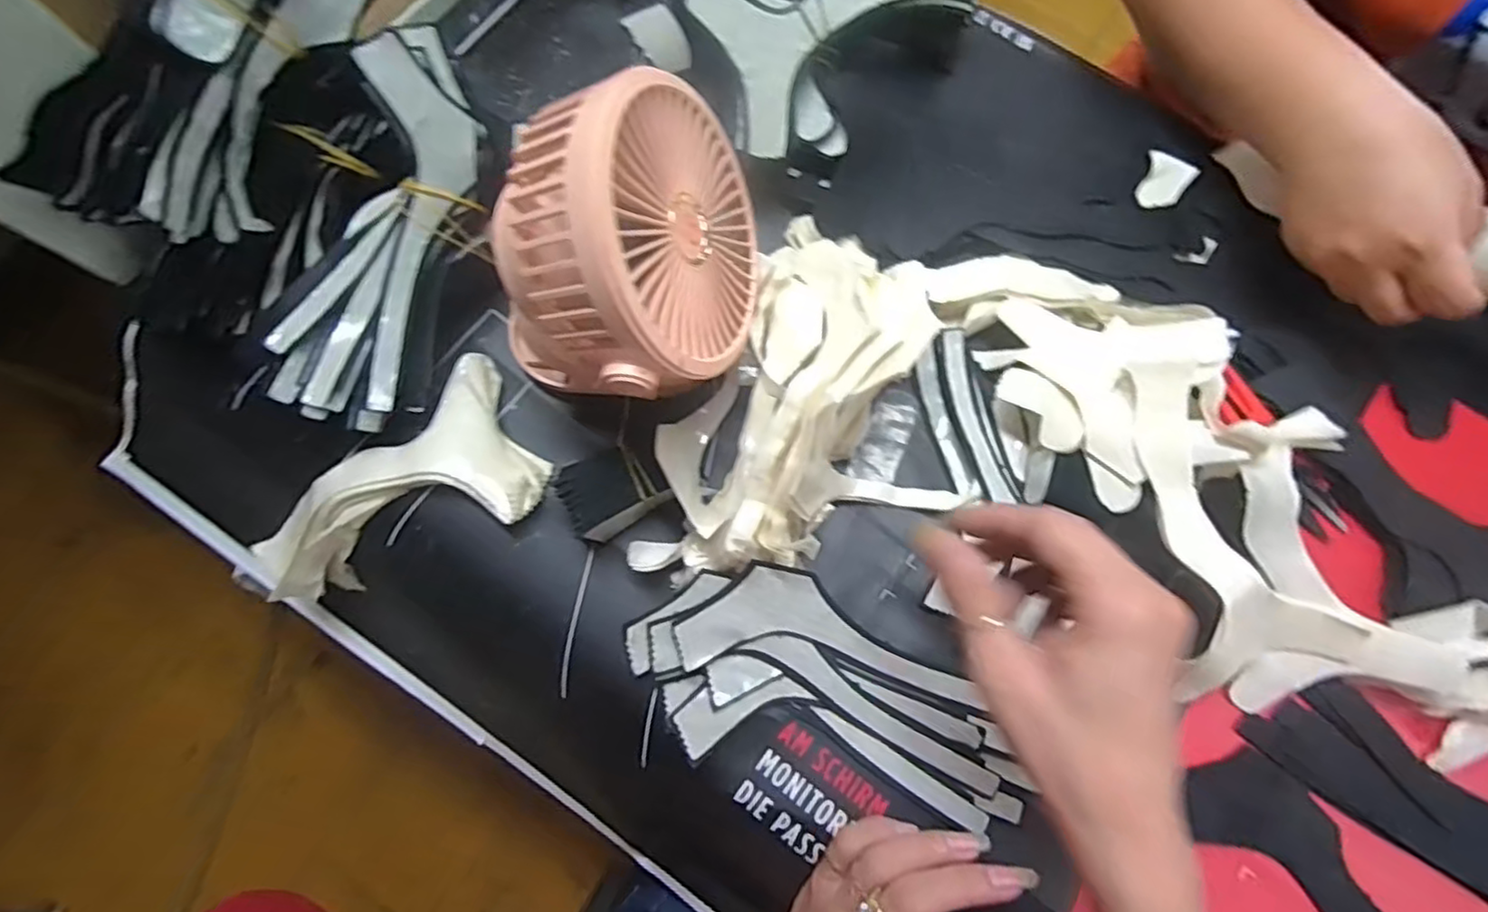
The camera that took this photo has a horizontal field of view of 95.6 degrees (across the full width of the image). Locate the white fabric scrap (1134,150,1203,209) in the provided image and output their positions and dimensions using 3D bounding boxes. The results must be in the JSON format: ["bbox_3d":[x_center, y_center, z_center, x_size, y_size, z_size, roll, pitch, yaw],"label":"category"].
[{"bbox_3d":[0.268,-0.172,0.427,0.030,0.005,0.039,22,78,6],"label":"white fabric scrap"}]

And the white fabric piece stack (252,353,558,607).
[{"bbox_3d":[-0.206,0.019,0.399,0.174,0.059,0.097,-21,77,-4],"label":"white fabric piece stack"}]

